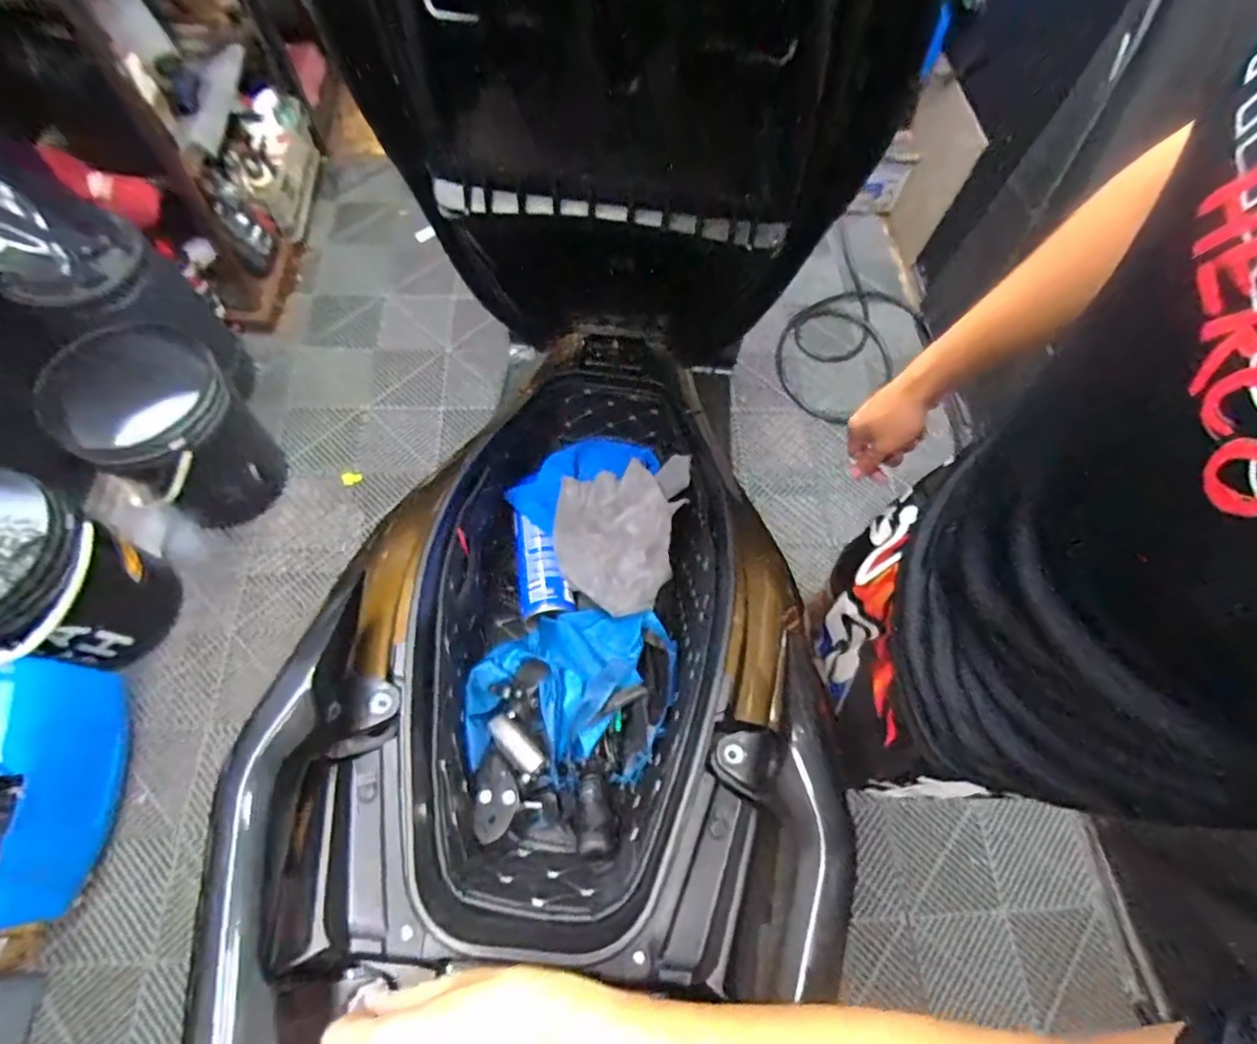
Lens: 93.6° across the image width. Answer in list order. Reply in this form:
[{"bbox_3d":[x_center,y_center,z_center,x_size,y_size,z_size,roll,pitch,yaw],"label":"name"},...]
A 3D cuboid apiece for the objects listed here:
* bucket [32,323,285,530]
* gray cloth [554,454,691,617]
[{"bbox_3d":[-1.001,-0.181,1.315,0.297,0.365,0.339,-36,71,-19],"label":"bucket"},{"bbox_3d":[-0.012,0.000,0.722,0.155,0.053,0.210,8,64,0],"label":"gray cloth"}]

